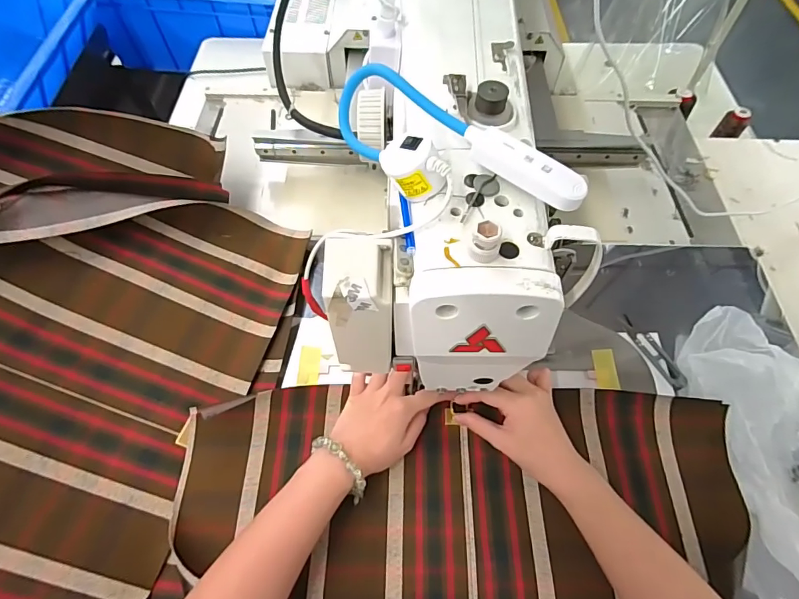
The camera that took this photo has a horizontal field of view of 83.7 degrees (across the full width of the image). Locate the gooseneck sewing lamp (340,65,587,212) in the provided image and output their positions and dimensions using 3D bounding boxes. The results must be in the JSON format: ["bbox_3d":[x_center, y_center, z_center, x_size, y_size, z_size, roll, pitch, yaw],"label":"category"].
[{"bbox_3d":[0.025,-0.093,0.298,0.184,0.042,0.065,31,65,16],"label":"gooseneck sewing lamp"}]

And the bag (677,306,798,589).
[{"bbox_3d":[0.404,0.158,0.441,0.144,0.054,0.321,-4,61,-3],"label":"bag"}]

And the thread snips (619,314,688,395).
[{"bbox_3d":[0.295,0.060,0.519,0.023,0.008,0.101,-21,63,-12],"label":"thread snips"}]

